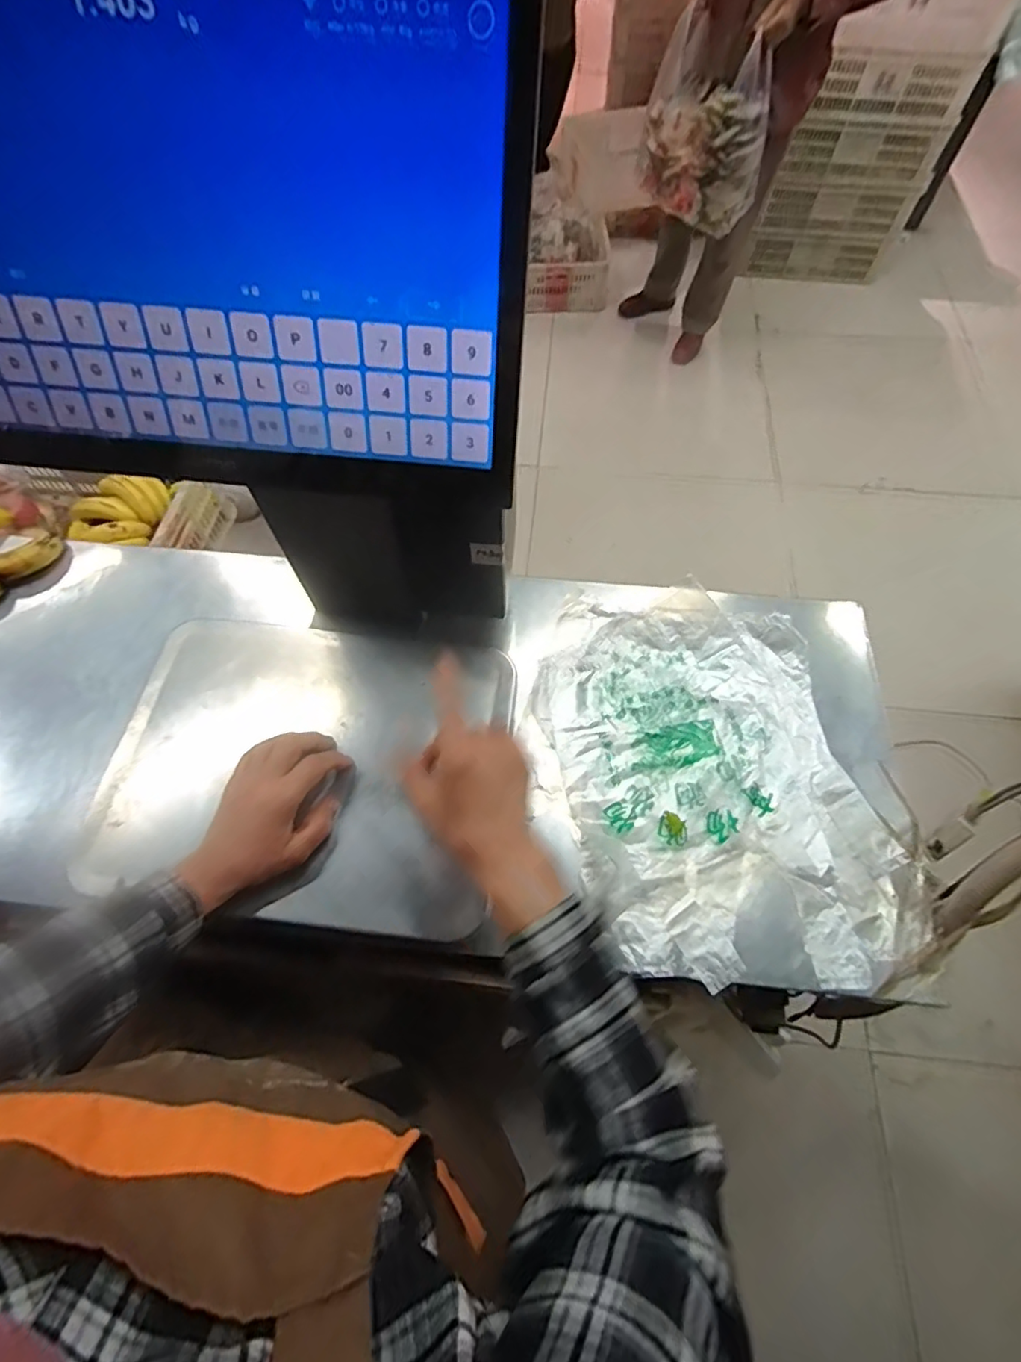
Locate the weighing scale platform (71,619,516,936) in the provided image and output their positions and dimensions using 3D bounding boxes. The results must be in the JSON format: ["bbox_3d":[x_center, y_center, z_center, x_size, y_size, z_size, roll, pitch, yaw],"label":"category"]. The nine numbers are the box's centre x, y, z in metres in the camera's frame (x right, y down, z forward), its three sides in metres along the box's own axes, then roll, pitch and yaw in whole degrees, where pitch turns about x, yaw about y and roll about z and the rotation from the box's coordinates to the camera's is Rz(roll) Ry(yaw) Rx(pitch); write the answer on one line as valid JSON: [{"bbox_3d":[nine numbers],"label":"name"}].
[{"bbox_3d":[-0.206,0.079,0.584,0.390,0.023,0.289,6,63,3],"label":"weighing scale platform"}]

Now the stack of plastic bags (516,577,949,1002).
[{"bbox_3d":[0.201,0.097,0.621,0.339,0.024,0.442,-13,63,-6],"label":"stack of plastic bags"}]

